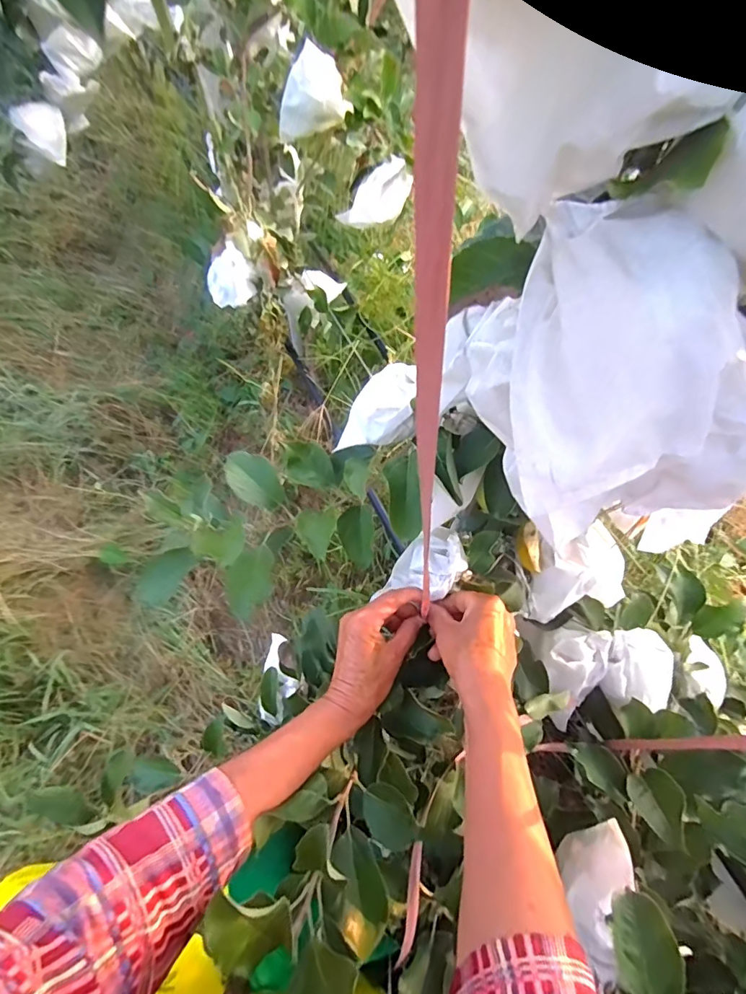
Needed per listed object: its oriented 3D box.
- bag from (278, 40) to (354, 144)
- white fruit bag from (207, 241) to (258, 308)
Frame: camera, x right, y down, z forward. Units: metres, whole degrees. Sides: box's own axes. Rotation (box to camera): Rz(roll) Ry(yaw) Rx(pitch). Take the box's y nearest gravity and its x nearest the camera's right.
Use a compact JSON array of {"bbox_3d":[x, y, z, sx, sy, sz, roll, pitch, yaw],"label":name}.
[{"bbox_3d":[-0.100,-0.648,0.759,0.113,0.115,0.054,-18,63,-10],"label":"bag"},{"bbox_3d":[-0.278,-0.428,0.899,0.087,0.104,0.079,-20,63,-11],"label":"white fruit bag"}]

